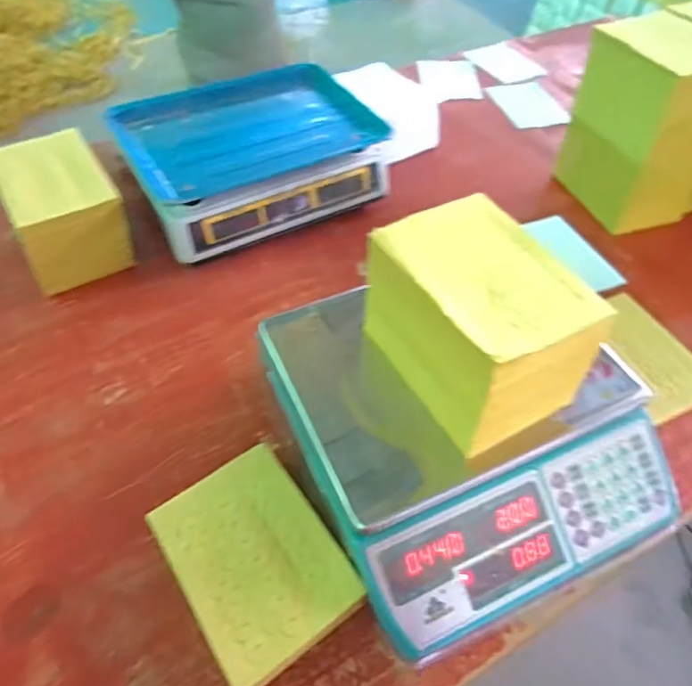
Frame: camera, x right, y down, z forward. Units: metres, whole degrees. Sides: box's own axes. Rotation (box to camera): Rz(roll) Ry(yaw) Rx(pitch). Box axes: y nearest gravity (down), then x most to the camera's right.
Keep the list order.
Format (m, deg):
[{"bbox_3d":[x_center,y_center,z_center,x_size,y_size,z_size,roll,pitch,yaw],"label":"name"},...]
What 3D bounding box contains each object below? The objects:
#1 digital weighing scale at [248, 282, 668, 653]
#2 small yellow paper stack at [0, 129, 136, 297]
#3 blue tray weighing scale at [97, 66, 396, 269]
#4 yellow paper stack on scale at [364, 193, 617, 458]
[{"bbox_3d":[0.111,0.080,0.511,0.300,0.117,0.299,-18,56,-16],"label":"digital weighing scale"},{"bbox_3d":[-0.355,-0.161,0.685,0.125,0.128,0.154,-25,56,-20],"label":"small yellow paper stack"},{"bbox_3d":[-0.135,-0.263,0.779,0.332,0.121,0.258,-24,58,-20],"label":"blue tray weighing scale"},{"bbox_3d":[0.109,-0.021,0.456,0.119,0.106,0.166,-24,57,-20],"label":"yellow paper stack on scale"}]

